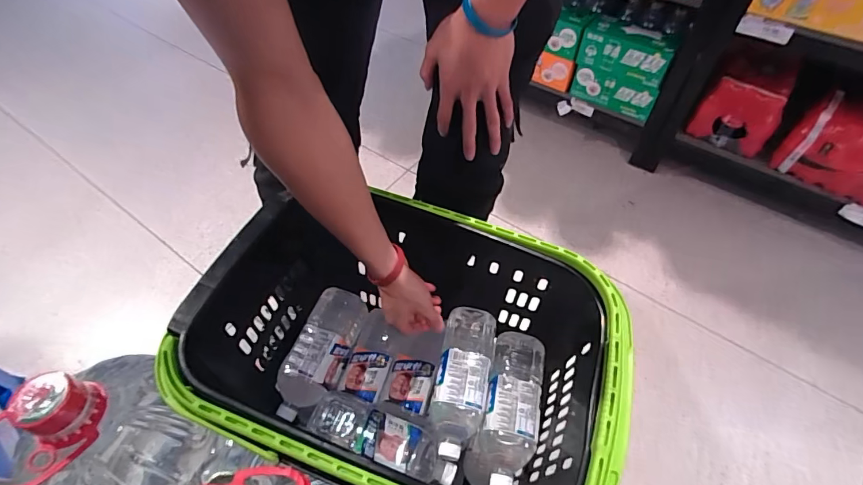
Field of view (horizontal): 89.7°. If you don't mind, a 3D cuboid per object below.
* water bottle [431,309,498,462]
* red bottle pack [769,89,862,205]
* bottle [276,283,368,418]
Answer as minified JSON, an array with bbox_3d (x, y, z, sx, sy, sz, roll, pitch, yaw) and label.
[{"bbox_3d":[0.049,0.212,0.684,0.082,0.063,0.224,8,52,6],"label":"water bottle"},{"bbox_3d":[1.027,-0.234,1.064,0.251,0.162,0.172,38,61,26],"label":"red bottle pack"},{"bbox_3d":[-0.192,0.186,0.749,0.084,0.068,0.227,16,53,12],"label":"bottle"}]

